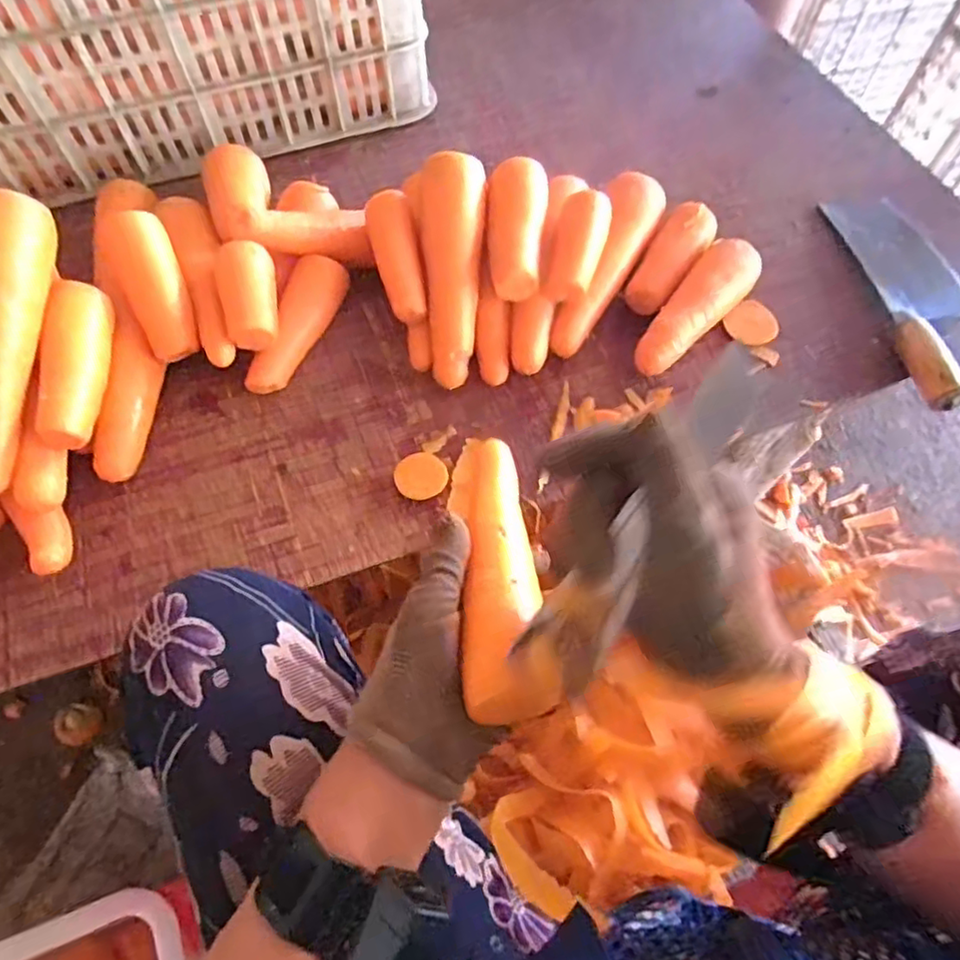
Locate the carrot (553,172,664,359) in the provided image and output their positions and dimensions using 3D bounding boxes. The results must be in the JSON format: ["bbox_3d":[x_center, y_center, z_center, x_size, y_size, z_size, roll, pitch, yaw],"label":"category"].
[{"bbox_3d":[0.116,-0.199,0.576,0.057,0.063,0.192,25,66,11],"label":"carrot"}]

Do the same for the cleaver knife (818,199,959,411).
[{"bbox_3d":[0.416,-0.184,0.576,0.087,0.031,0.269,-2,63,-2],"label":"cleaver knife"}]

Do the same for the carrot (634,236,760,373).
[{"bbox_3d":[0.202,-0.157,0.566,0.056,0.049,0.178,32,67,15],"label":"carrot"}]

